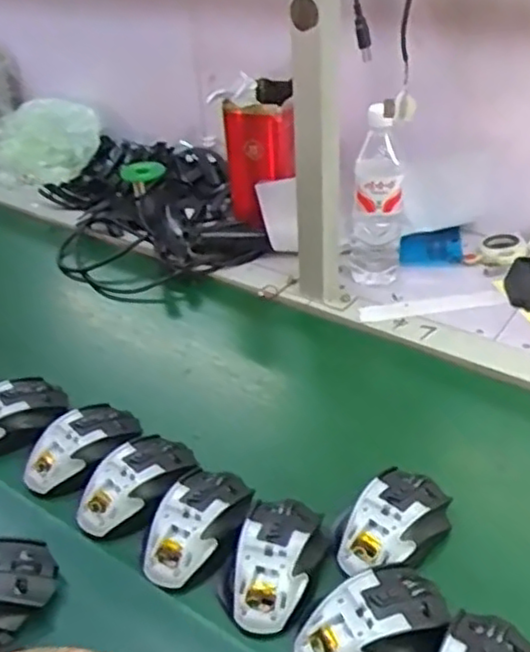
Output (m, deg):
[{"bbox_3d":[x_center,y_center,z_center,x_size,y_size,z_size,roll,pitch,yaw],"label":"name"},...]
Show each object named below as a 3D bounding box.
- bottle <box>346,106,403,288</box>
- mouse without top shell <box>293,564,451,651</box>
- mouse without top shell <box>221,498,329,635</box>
[{"bbox_3d":[0.138,-0.156,0.877,0.068,0.222,0.058,-1,37,6],"label":"bottle"},{"bbox_3d":[0.082,0.221,0.506,0.117,0.036,0.069,-21,39,-20],"label":"mouse without top shell"},{"bbox_3d":[0.006,0.190,0.562,0.071,0.038,0.105,15,41,25],"label":"mouse without top shell"}]

